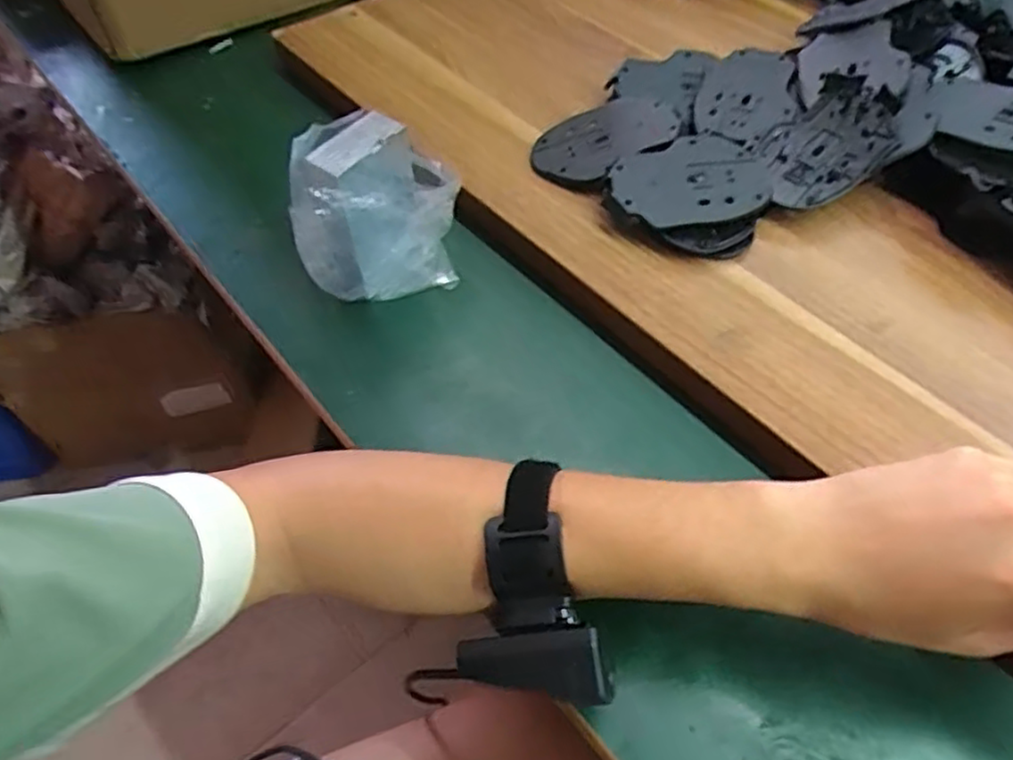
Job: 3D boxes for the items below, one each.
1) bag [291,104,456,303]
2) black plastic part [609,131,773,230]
[{"bbox_3d":[-0.081,-0.108,0.453,0.112,0.106,0.063,-31,60,-20],"label":"bag"},{"bbox_3d":[0.127,-0.137,0.491,0.108,0.017,0.071,-12,55,-9],"label":"black plastic part"}]

